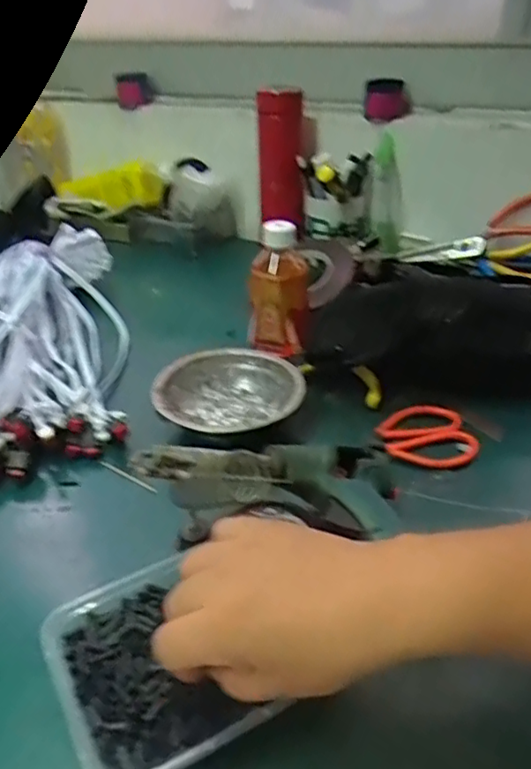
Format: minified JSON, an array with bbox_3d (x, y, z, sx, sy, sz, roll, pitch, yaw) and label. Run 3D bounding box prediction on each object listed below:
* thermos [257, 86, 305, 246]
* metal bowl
[{"bbox_3d":[0.020,-0.279,0.806,0.058,0.193,0.050,0,32,3],"label":"thermos"},{"bbox_3d":[-0.034,0.011,0.549,0.125,0.032,0.125,-1,32,1],"label":"metal bowl"}]

